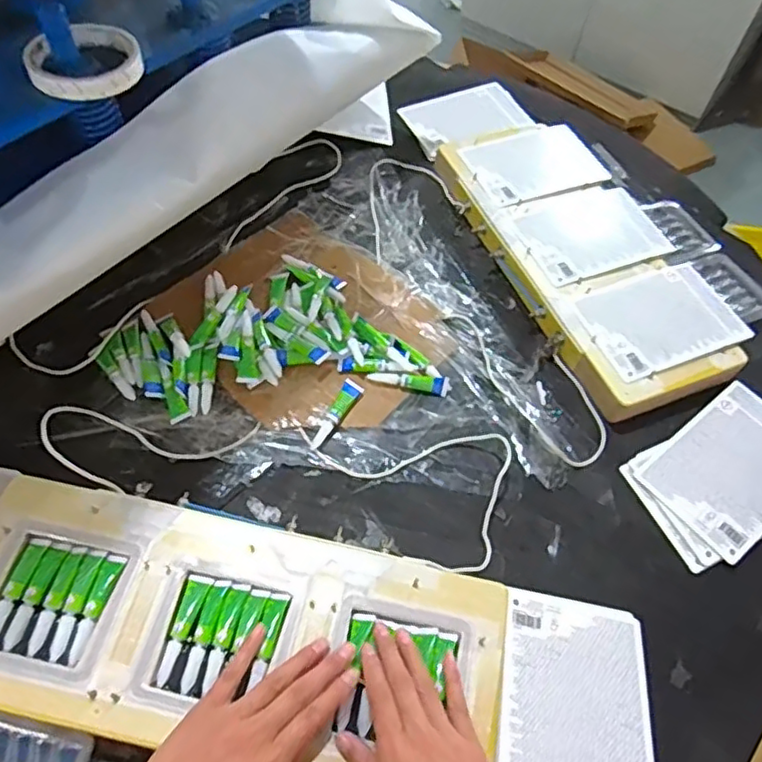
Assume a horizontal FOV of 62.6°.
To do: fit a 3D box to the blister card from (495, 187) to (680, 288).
[{"bbox_3d":[0.252,-0.177,0.752,0.180,0.010,0.129,-17,59,-16],"label":"blister card"}]

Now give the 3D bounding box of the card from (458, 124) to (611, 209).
[{"bbox_3d":[0.189,-0.276,0.807,0.150,0.012,0.119,-19,60,-17],"label":"card"}]

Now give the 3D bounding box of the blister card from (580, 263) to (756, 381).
[{"bbox_3d":[0.307,-0.068,0.684,0.171,0.007,0.113,-18,59,-15],"label":"blister card"}]

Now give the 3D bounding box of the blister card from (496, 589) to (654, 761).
[{"bbox_3d":[0.148,0.259,0.486,0.115,0.020,0.180,13,47,0],"label":"blister card"}]

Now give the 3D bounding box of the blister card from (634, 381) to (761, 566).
[{"bbox_3d":[0.349,0.084,0.617,0.163,0.008,0.116,-36,65,-16],"label":"blister card"}]

